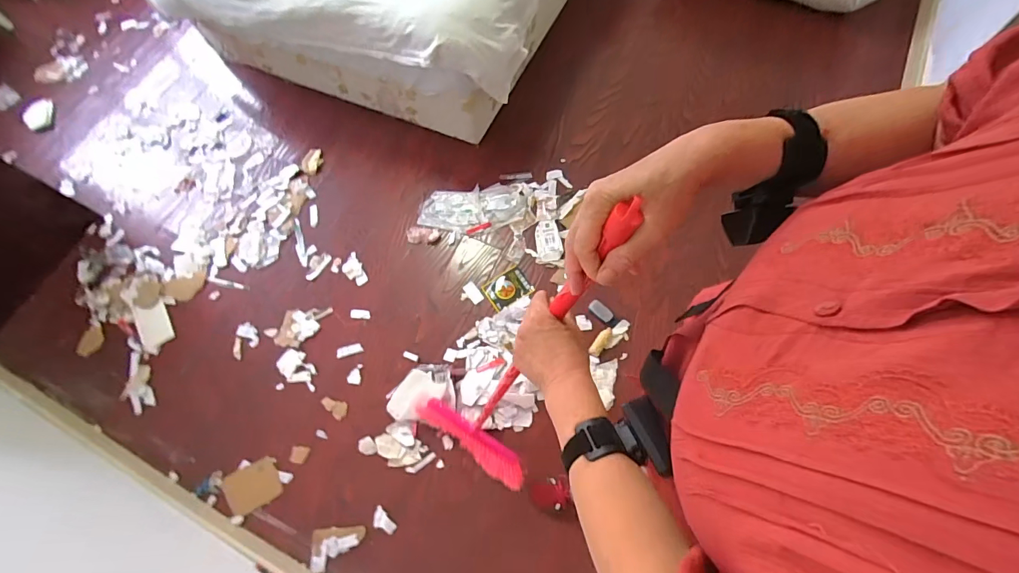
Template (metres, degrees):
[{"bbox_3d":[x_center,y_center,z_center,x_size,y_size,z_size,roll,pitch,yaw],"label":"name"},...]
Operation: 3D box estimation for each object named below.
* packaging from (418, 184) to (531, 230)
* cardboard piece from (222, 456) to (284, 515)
[{"bbox_3d":[-0.119,-0.259,1.420,0.342,0.022,0.152,-1,68,2],"label":"packaging"},{"bbox_3d":[-0.673,0.523,1.148,0.132,0.012,0.114,-29,70,-9],"label":"cardboard piece"}]

